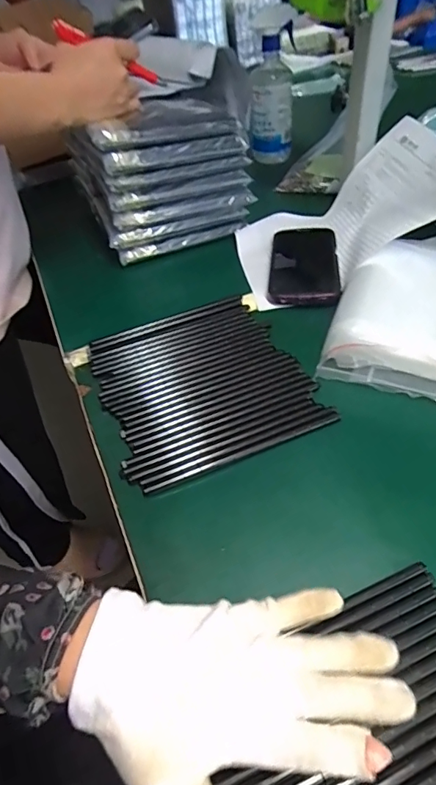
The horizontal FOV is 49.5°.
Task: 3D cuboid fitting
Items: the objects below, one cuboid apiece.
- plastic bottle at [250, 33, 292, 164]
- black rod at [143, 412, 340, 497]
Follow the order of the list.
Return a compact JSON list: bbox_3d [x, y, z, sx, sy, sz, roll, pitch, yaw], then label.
[{"bbox_3d":[0.088,-0.469,0.781,0.068,0.172,0.054,-1,43,6],"label":"plastic bottle"},{"bbox_3d":[0.023,0.049,0.382,0.170,0.007,0.009,-20,46,-14],"label":"black rod"}]

